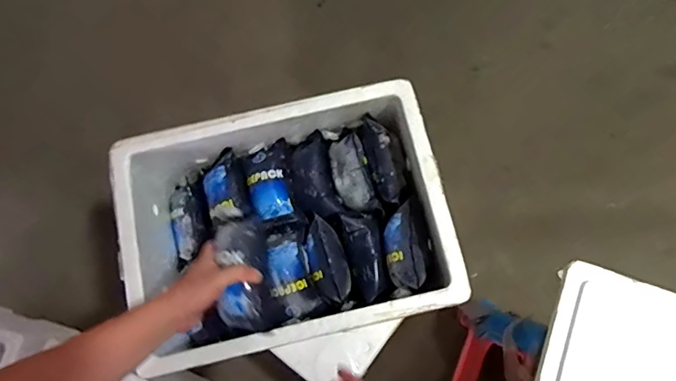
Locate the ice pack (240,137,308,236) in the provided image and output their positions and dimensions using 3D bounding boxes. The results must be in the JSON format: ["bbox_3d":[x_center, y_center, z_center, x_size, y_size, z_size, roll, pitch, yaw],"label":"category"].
[{"bbox_3d":[-0.121,-0.003,0.849,0.097,0.040,0.158,-16,77,-2],"label":"ice pack"}]

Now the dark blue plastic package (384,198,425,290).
[{"bbox_3d":[0.109,0.093,0.801,0.060,0.036,0.138,-19,68,23],"label":"dark blue plastic package"}]

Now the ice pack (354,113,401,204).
[{"bbox_3d":[0.076,-0.053,0.846,0.048,0.043,0.154,-18,77,-3],"label":"ice pack"}]

